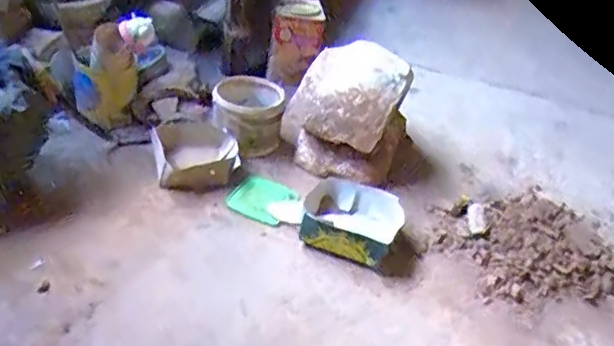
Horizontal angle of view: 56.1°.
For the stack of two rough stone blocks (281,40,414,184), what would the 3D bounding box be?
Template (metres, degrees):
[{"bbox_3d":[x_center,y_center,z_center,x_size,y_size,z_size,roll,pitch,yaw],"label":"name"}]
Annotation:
[{"bbox_3d":[0.108,-0.154,1.459,0.307,0.296,0.235,15,33,4],"label":"stack of two rough stone blocks"}]

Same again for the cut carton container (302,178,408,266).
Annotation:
[{"bbox_3d":[0.093,0.095,1.267,0.226,0.079,0.204,16,33,6],"label":"cut carton container"}]

